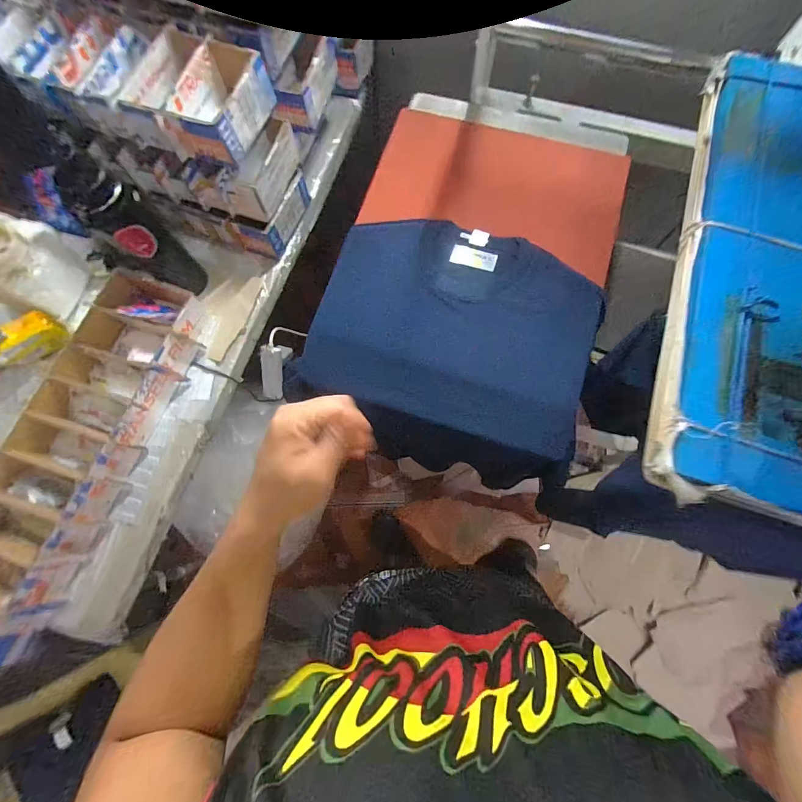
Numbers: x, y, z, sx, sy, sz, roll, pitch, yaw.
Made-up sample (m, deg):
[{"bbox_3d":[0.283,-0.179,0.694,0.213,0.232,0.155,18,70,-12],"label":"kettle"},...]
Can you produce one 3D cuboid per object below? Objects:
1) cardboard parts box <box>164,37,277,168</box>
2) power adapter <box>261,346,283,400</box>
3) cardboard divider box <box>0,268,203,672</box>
[{"bbox_3d":[-0.282,-0.458,0.564,0.098,0.071,0.152,18,75,6],"label":"cardboard parts box"},{"bbox_3d":[-0.280,-0.060,0.785,0.047,0.019,0.116,7,112,3],"label":"power adapter"},{"bbox_3d":[-0.535,0.092,0.597,0.195,0.089,0.640,19,75,6],"label":"cardboard divider box"}]

